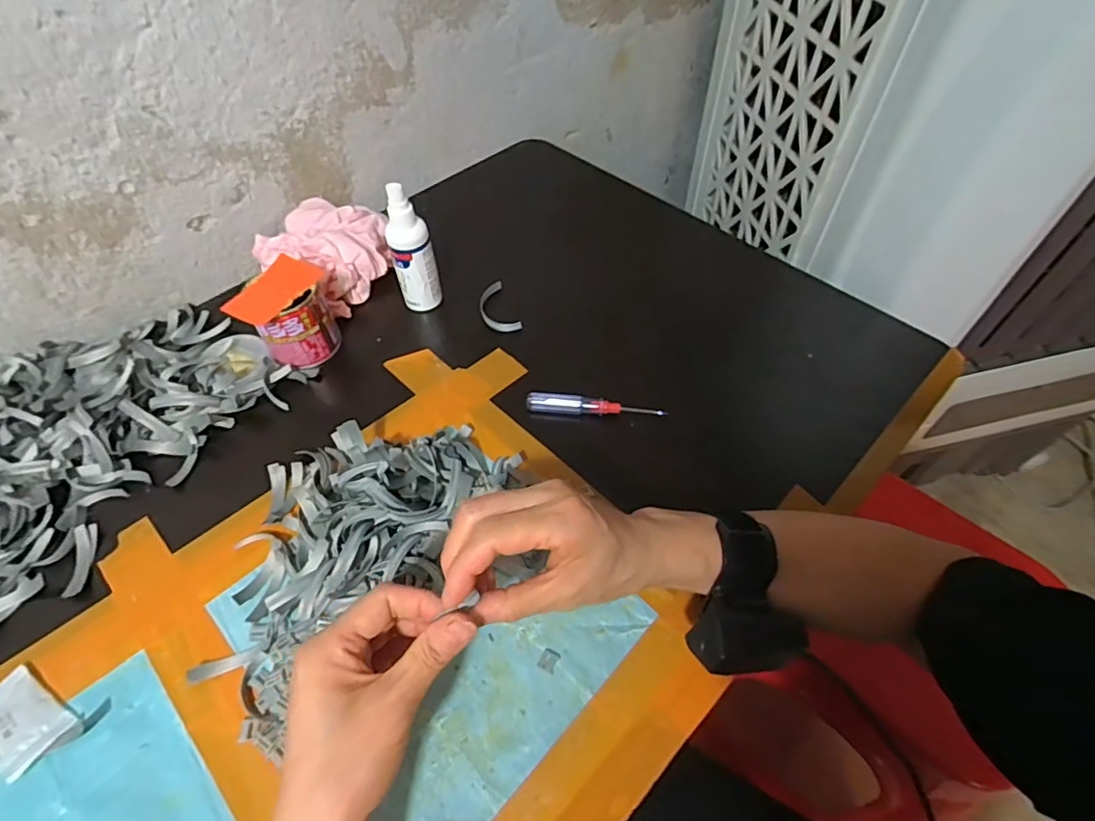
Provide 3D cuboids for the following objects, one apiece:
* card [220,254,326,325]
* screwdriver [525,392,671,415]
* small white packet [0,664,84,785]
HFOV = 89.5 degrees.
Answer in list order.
[{"bbox_3d":[-0.238,-0.107,0.486,0.048,0.005,0.081,18,53,8],"label":"card"},{"bbox_3d":[0.041,-0.004,0.484,0.119,0.013,0.013,6,54,7],"label":"screwdriver"},{"bbox_3d":[-0.330,0.195,0.346,0.070,0.010,0.039,26,58,20],"label":"small white packet"}]

